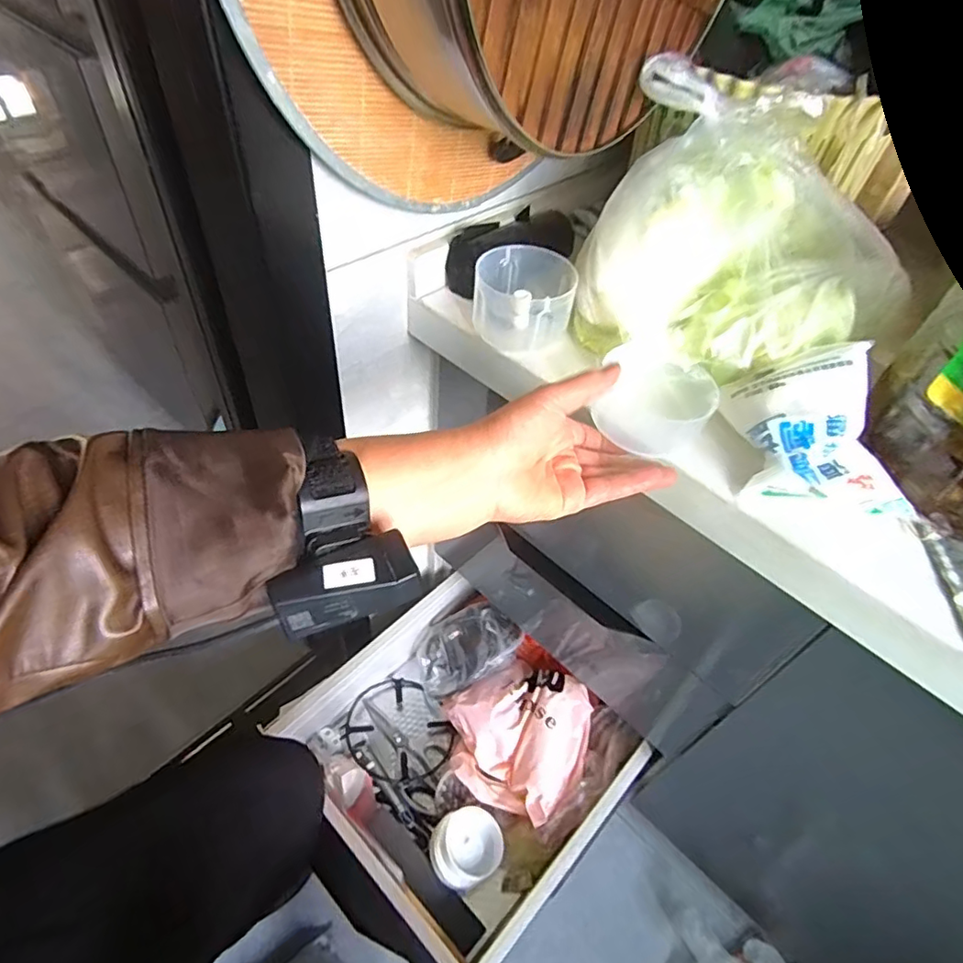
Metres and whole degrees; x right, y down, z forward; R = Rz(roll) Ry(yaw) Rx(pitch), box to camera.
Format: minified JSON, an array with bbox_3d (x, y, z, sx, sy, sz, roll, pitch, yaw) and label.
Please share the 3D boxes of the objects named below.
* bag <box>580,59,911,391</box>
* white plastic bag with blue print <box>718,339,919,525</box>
[{"bbox_3d":[0.222,-0.202,0.475,0.234,0.165,0.237,36,55,23],"label":"bag"},{"bbox_3d":[0.238,-0.038,0.413,0.103,0.074,0.103,1,49,-6],"label":"white plastic bag with blue print"}]

